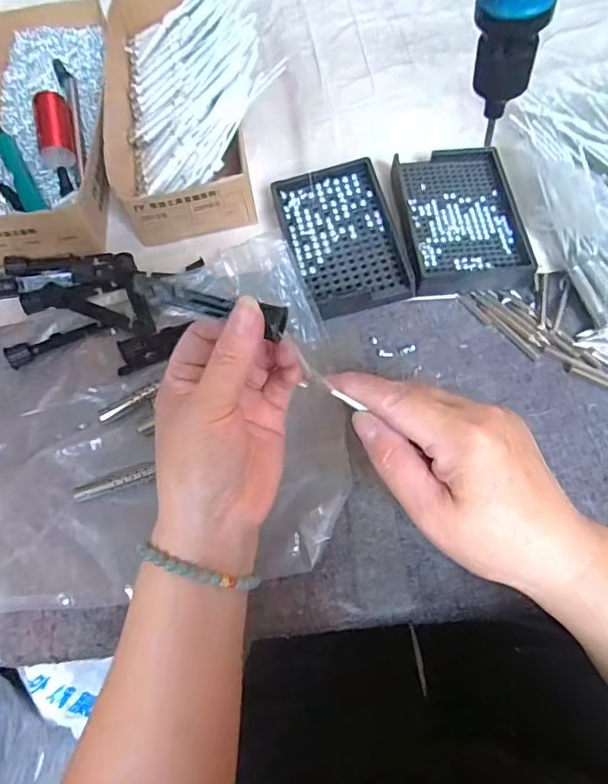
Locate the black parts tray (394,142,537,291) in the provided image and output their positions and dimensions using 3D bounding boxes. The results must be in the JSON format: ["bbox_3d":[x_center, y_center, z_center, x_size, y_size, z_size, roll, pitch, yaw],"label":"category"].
[{"bbox_3d":[0.127,-0.143,0.436,0.088,0.023,0.133,-6,65,1],"label":"black parts tray"}]

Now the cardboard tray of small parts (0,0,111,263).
[{"bbox_3d":[-0.248,-0.259,0.501,0.129,0.045,0.316,-11,65,-2],"label":"cardboard tray of small parts"}]

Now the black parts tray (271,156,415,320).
[{"bbox_3d":[0.029,-0.128,0.435,0.081,0.025,0.140,-13,65,-3],"label":"black parts tray"}]

